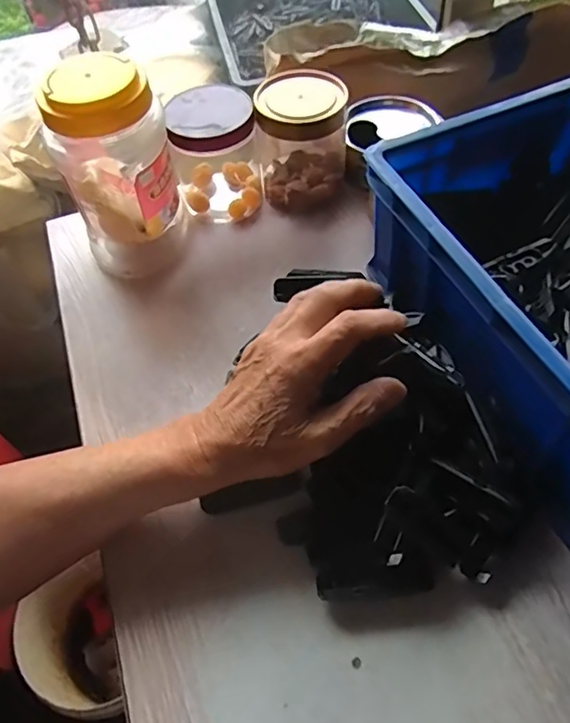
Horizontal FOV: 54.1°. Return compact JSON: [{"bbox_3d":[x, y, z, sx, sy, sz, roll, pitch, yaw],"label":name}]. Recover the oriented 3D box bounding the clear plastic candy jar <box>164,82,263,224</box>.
[{"bbox_3d":[-0.065,-0.198,0.557,0.080,0.118,0.079,-2,55,3],"label":"clear plastic candy jar"}]

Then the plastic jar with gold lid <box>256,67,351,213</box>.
[{"bbox_3d":[0.017,-0.221,0.550,0.080,0.099,0.084,-2,55,3],"label":"plastic jar with gold lid"}]

